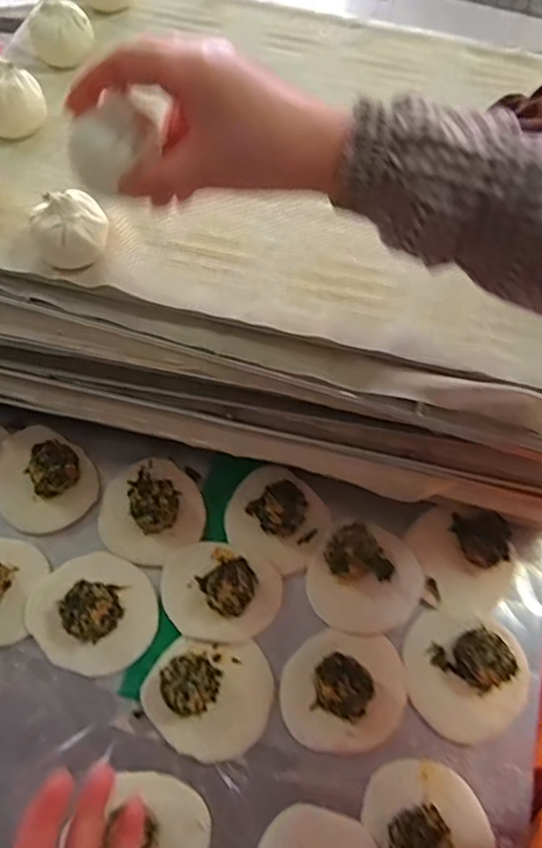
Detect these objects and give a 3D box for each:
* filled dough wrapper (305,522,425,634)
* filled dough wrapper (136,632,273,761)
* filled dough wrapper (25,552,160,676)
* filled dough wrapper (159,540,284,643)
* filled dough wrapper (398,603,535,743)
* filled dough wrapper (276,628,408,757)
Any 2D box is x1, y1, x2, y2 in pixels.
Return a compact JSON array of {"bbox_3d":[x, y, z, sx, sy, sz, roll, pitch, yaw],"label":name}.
[{"bbox_3d":[0.077,0.124,0.482,0.088,0.031,0.085,2,63,-3],"label":"filled dough wrapper"},{"bbox_3d":[-0.048,0.202,0.440,0.095,0.024,0.079,5,63,-2],"label":"filled dough wrapper"},{"bbox_3d":[-0.139,0.143,0.461,0.098,0.027,0.086,26,65,9],"label":"filled dough wrapper"},{"bbox_3d":[-0.041,0.130,0.470,0.094,0.032,0.077,26,65,9],"label":"filled dough wrapper"},{"bbox_3d":[0.151,0.186,0.453,0.093,0.032,0.091,38,67,14],"label":"filled dough wrapper"},{"bbox_3d":[0.056,0.199,0.445,0.095,0.029,0.084,7,63,0],"label":"filled dough wrapper"}]

